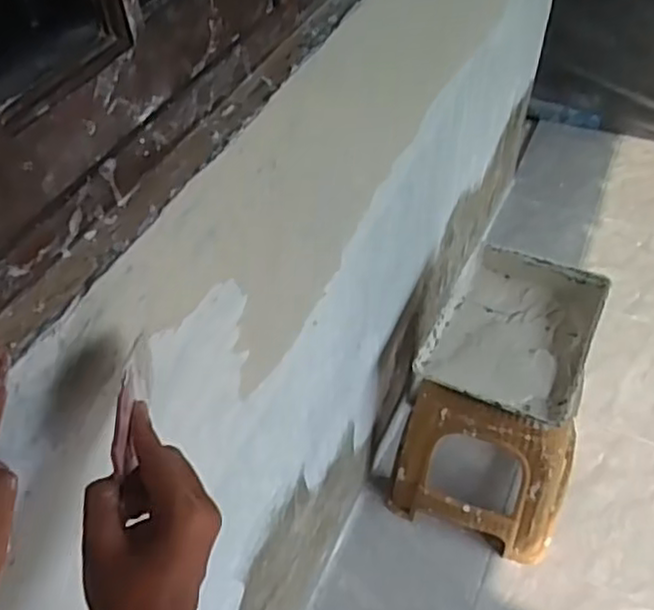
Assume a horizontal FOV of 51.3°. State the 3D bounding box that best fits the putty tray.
[{"bbox_3d":[0.361,0.044,1.312,0.287,0.063,0.375,19,51,17],"label":"putty tray"}]

